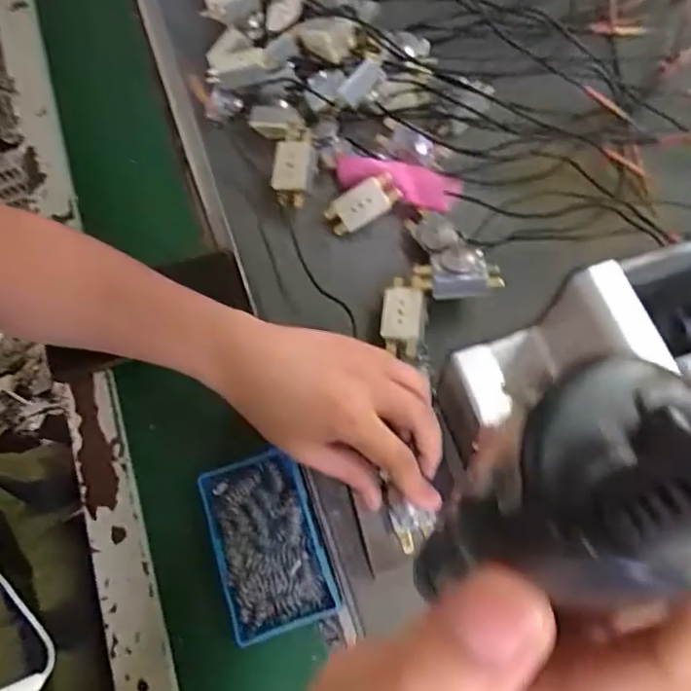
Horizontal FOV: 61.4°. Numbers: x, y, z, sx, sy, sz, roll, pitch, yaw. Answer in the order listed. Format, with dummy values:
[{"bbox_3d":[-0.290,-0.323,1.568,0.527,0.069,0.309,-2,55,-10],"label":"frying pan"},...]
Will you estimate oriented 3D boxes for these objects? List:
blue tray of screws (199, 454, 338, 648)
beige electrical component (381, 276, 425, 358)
[{"bbox_3d":[-0.054,0.134,0.401,0.070,0.020,0.115,-18,68,-4],"label":"blue tray of screws"},{"bbox_3d":[0.042,-0.023,0.424,0.030,0.016,0.053,6,69,6],"label":"beige electrical component"}]

